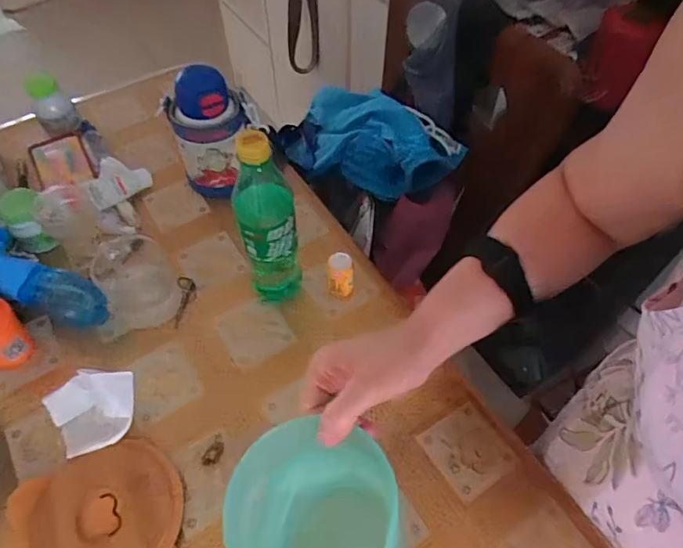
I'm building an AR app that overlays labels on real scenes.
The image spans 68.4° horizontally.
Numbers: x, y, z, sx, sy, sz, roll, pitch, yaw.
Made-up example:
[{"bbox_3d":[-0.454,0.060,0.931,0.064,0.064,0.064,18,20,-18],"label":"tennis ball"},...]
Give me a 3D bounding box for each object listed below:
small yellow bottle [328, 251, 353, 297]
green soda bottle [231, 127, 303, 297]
[{"bbox_3d":[-0.001,0.001,0.613,0.030,0.052,0.028,-1,56,0],"label":"small yellow bottle"},{"bbox_3d":[-0.078,-0.054,0.543,0.059,0.232,0.075,-6,56,-3],"label":"green soda bottle"}]

